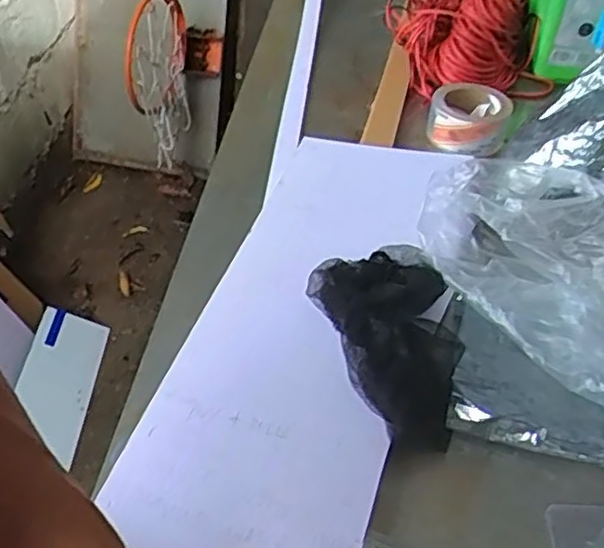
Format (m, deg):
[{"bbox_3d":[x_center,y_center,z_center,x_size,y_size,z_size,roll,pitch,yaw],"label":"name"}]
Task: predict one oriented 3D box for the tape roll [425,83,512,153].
[{"bbox_3d":[0.219,-0.204,0.913,0.104,0.048,0.110,13,44,10],"label":"tape roll"}]

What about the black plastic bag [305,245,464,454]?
[{"bbox_3d":[0.090,0.049,0.624,0.124,0.052,0.198,-13,45,-16],"label":"black plastic bag"}]

